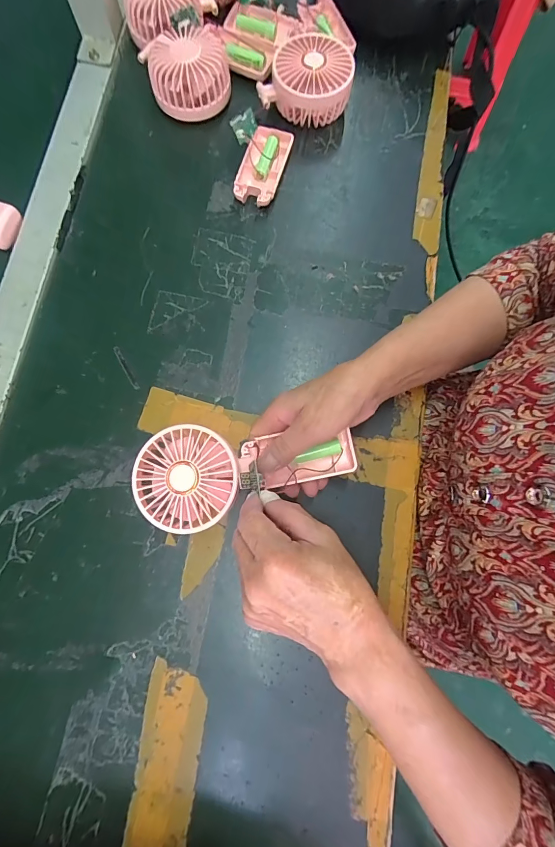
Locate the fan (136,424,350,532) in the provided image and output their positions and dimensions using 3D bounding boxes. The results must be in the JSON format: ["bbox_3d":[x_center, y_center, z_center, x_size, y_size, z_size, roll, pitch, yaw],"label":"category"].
[{"bbox_3d":[-0.027,0.040,0.308,0.185,0.030,0.082,-5,78,-4],"label":"fan"}]

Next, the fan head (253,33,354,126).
[{"bbox_3d":[0.035,-0.390,0.414,0.101,0.050,0.090,15,78,2],"label":"fan head"}]

